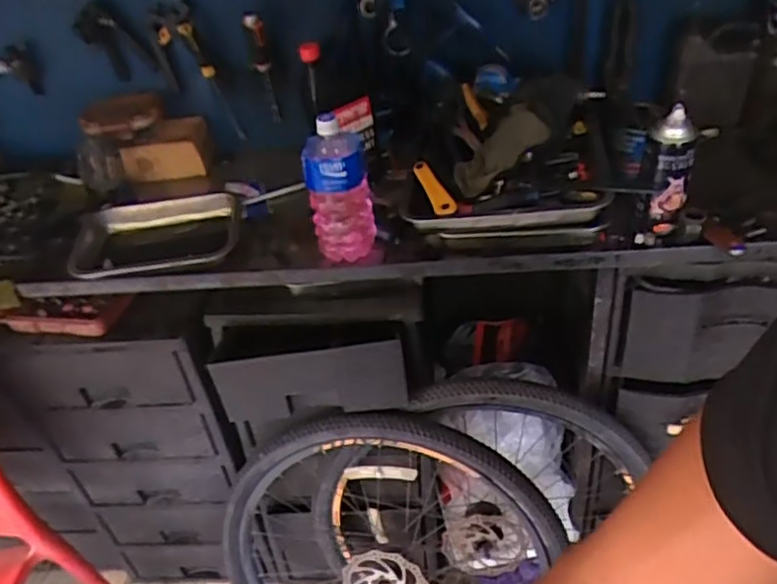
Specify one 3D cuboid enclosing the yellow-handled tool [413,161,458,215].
[{"bbox_3d":[0.064,-0.152,0.936,0.032,0.017,0.120,-16,50,-11],"label":"yellow-handled tool"}]

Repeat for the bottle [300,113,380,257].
[{"bbox_3d":[-0.072,-0.151,0.945,0.089,0.211,0.097,-11,37,-4],"label":"bottle"}]

